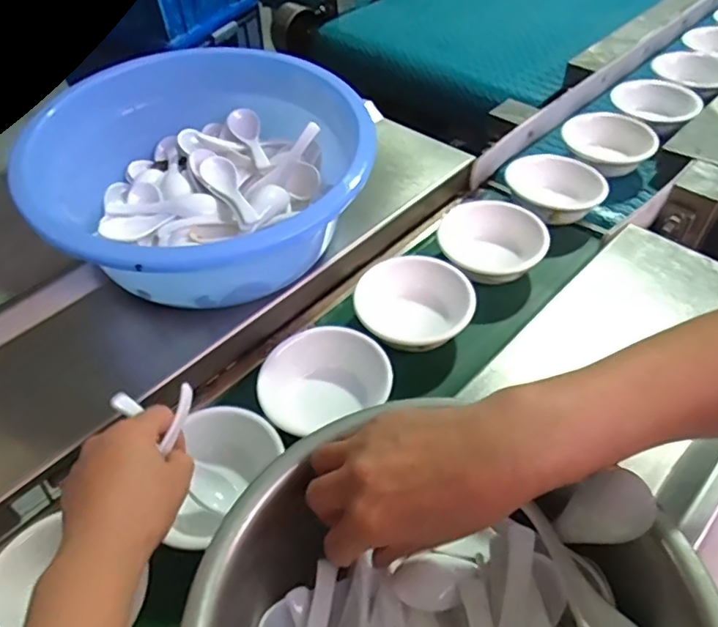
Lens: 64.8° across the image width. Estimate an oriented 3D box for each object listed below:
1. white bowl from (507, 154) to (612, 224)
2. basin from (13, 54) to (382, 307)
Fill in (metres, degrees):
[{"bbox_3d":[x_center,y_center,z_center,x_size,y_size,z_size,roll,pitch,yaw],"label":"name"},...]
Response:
[{"bbox_3d":[0.231,-0.142,0.671,0.109,0.045,0.109,17,47,15],"label":"white bowl"},{"bbox_3d":[-0.166,-0.140,0.594,0.308,0.148,0.308,0,45,0],"label":"basin"}]

